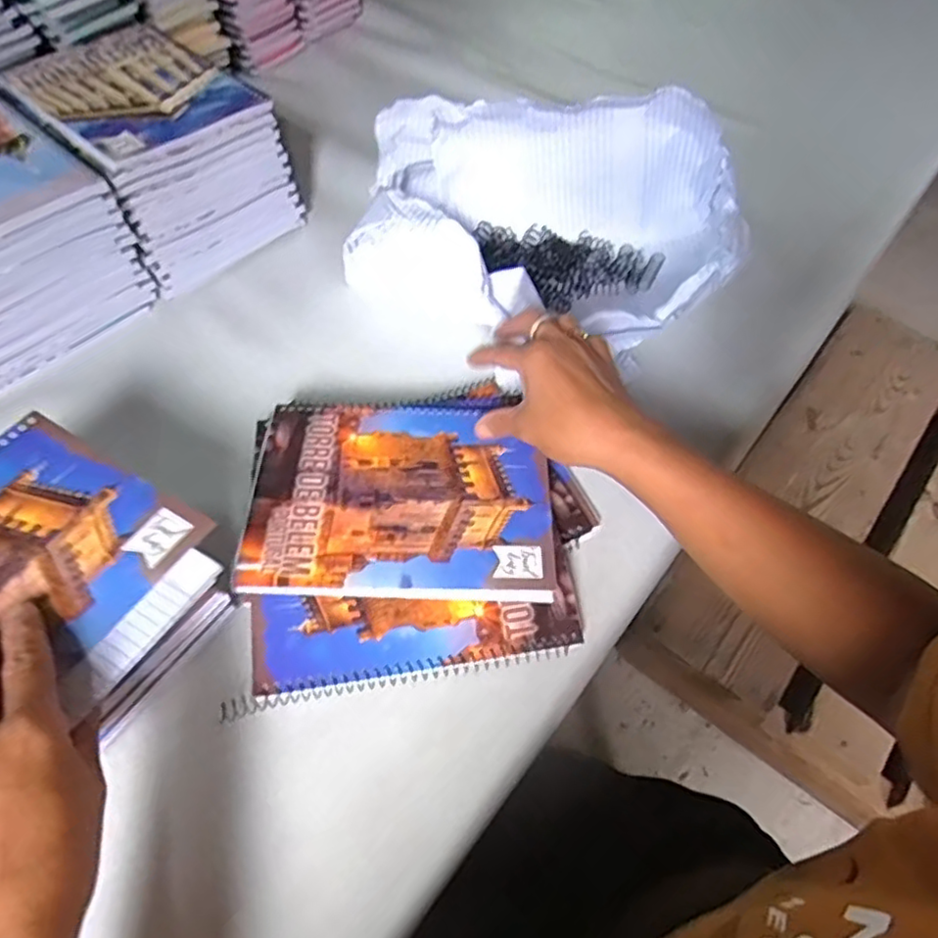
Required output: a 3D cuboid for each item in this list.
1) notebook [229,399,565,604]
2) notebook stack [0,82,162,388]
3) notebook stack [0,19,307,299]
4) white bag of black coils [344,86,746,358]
[{"bbox_3d":[-0.044,0.012,0.440,0.193,0.010,0.153,1,56,-2],"label":"notebook"},{"bbox_3d":[-0.387,-0.194,0.529,0.198,0.112,0.162,40,63,22],"label":"notebook stack"},{"bbox_3d":[-0.283,-0.289,0.598,0.158,0.113,0.207,-38,65,-24],"label":"notebook stack"},{"bbox_3d":[0.058,-0.208,0.553,0.314,0.111,0.203,13,57,7],"label":"white bag of black coils"}]

